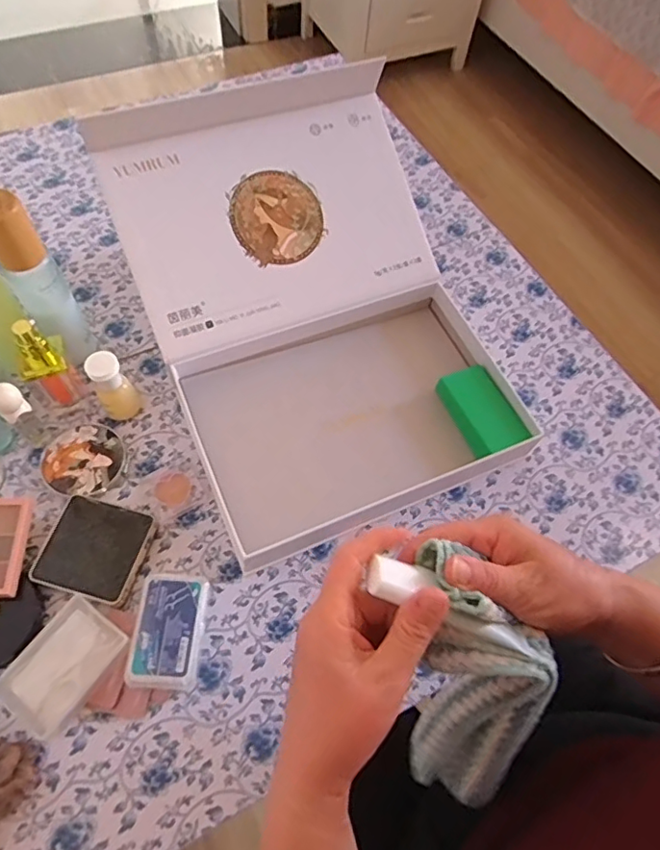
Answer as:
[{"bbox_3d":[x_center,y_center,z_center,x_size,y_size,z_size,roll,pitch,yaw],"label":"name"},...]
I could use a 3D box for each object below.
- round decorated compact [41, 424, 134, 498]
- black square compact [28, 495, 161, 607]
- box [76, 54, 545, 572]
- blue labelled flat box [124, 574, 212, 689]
[{"bbox_3d":[-0.212,0.032,0.482,0.067,0.012,0.065,2,61,-3],"label":"round decorated compact"},{"bbox_3d":[-0.186,0.096,0.436,0.071,0.015,0.075,17,62,5],"label":"black square compact"},{"bbox_3d":[-0.015,-0.119,0.501,0.276,0.147,0.366,-20,65,-14],"label":"box"},{"bbox_3d":[-0.119,0.154,0.414,0.047,0.028,0.078,5,61,-2],"label":"blue labelled flat box"}]

